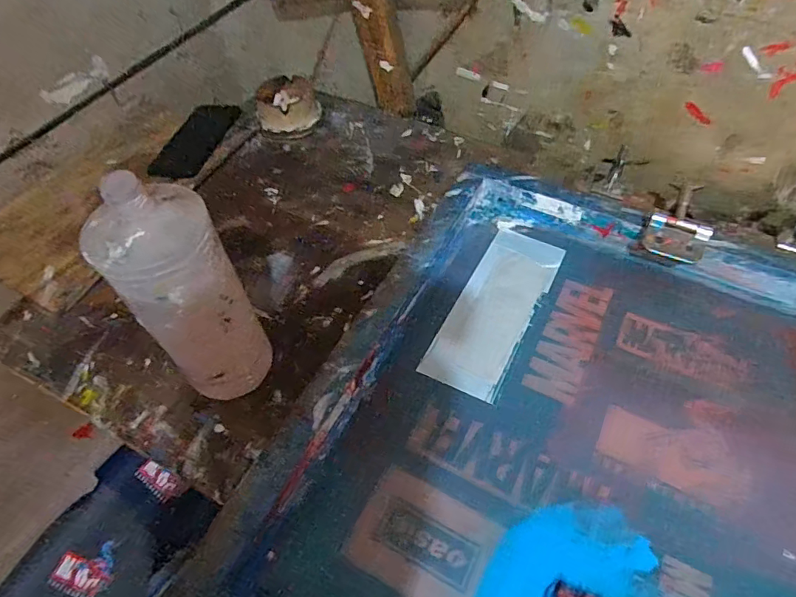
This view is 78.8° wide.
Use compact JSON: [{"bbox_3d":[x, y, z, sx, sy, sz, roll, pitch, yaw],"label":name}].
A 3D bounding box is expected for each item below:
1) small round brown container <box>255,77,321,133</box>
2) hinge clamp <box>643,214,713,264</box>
[{"bbox_3d":[-0.166,-0.294,0.733,0.089,0.032,0.106,-12,54,-9],"label":"small round brown container"},{"bbox_3d":[0.294,-0.063,0.512,0.060,0.013,0.044,18,86,14],"label":"hinge clamp"}]

